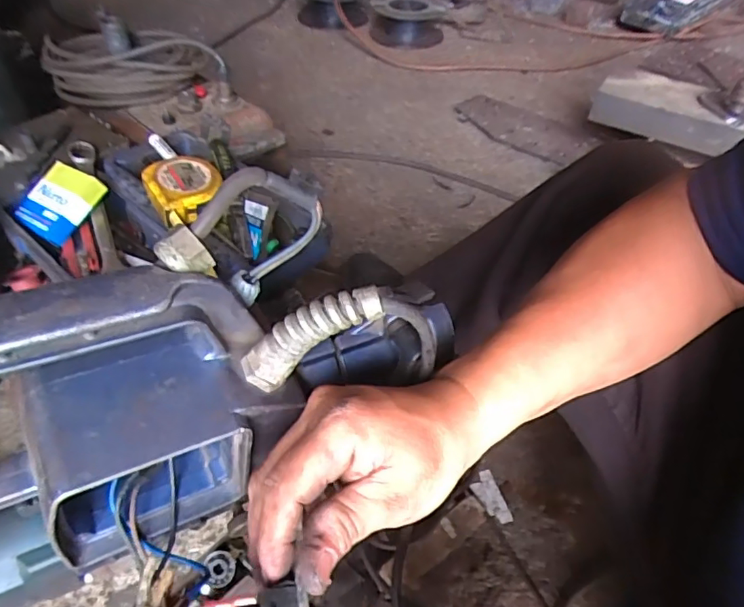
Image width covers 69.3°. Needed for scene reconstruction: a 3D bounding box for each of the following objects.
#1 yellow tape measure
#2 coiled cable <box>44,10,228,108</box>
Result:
[{"bbox_3d":[-0.193,-0.115,0.561,0.074,0.041,0.082,-19,49,-20],"label":"yellow tape measure"},{"bbox_3d":[-0.378,-0.401,0.876,0.270,0.068,0.197,-7,48,-11],"label":"coiled cable"}]

